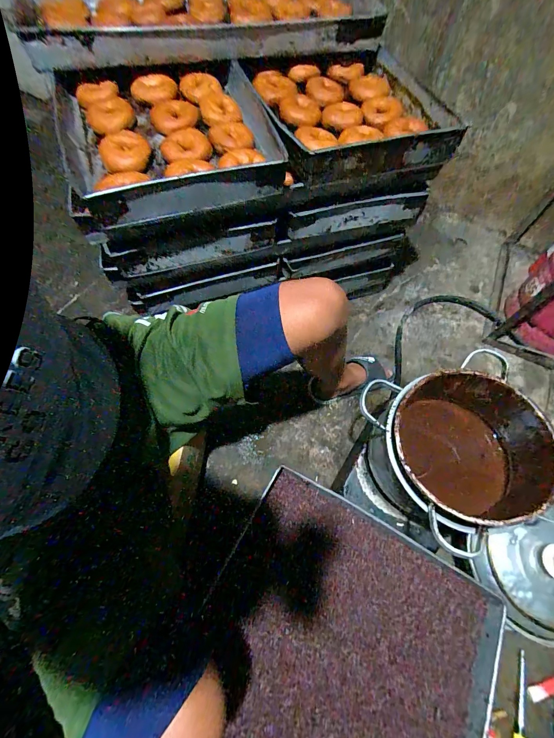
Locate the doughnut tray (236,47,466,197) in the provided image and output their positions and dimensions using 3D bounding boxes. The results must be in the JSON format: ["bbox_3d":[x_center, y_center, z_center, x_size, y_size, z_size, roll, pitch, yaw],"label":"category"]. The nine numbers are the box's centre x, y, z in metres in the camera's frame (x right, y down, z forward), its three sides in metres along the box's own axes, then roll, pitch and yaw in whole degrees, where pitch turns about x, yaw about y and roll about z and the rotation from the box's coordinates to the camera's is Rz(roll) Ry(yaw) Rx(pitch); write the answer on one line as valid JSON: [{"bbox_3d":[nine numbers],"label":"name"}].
[{"bbox_3d":[0.169,-0.594,0.722,0.397,0.097,0.430,-10,64,-8],"label":"doughnut tray"}]

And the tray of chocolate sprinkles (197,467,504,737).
[{"bbox_3d":[0.087,0.482,0.490,0.448,0.050,0.470,28,66,12],"label":"tray of chocolate sprinkles"}]

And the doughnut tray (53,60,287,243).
[{"bbox_3d":[-0.224,-0.486,0.638,0.400,0.079,0.461,-16,65,-11],"label":"doughnut tray"}]

